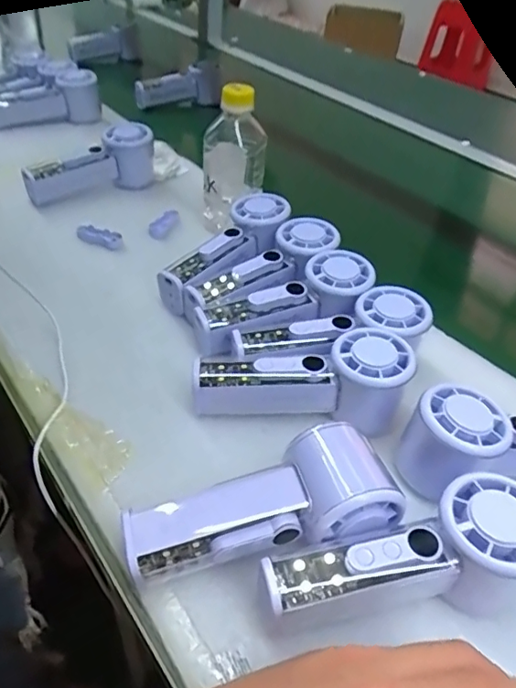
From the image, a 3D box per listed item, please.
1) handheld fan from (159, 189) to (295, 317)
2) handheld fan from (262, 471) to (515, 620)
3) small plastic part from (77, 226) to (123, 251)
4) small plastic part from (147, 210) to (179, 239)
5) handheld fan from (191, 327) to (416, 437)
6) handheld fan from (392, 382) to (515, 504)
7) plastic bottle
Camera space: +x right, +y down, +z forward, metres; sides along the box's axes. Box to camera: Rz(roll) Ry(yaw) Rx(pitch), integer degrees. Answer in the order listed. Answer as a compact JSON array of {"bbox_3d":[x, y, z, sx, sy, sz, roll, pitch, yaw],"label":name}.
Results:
[{"bbox_3d":[-0.027,-0.089,0.489,0.051,0.038,0.151,34,64,28],"label":"handheld fan"},{"bbox_3d":[0.079,0.122,0.279,0.146,0.061,0.054,-11,44,-19],"label":"handheld fan"},{"bbox_3d":[-0.164,-0.110,0.546,0.046,0.020,0.016,14,42,8],"label":"small plastic part"},{"bbox_3d":[-0.103,-0.131,0.580,0.017,0.015,0.048,15,42,10],"label":"small plastic part"},{"bbox_3d":[0.031,0.028,0.374,0.150,0.053,0.056,-2,42,-9],"label":"handheld fan"},{"bbox_3d":[0.173,0.061,0.350,0.154,0.049,0.054,-2,42,-9],"label":"handheld fan"},{"bbox_3d":[-0.024,-0.191,0.553,0.061,0.151,0.050,6,42,0],"label":"plastic bottle"}]

